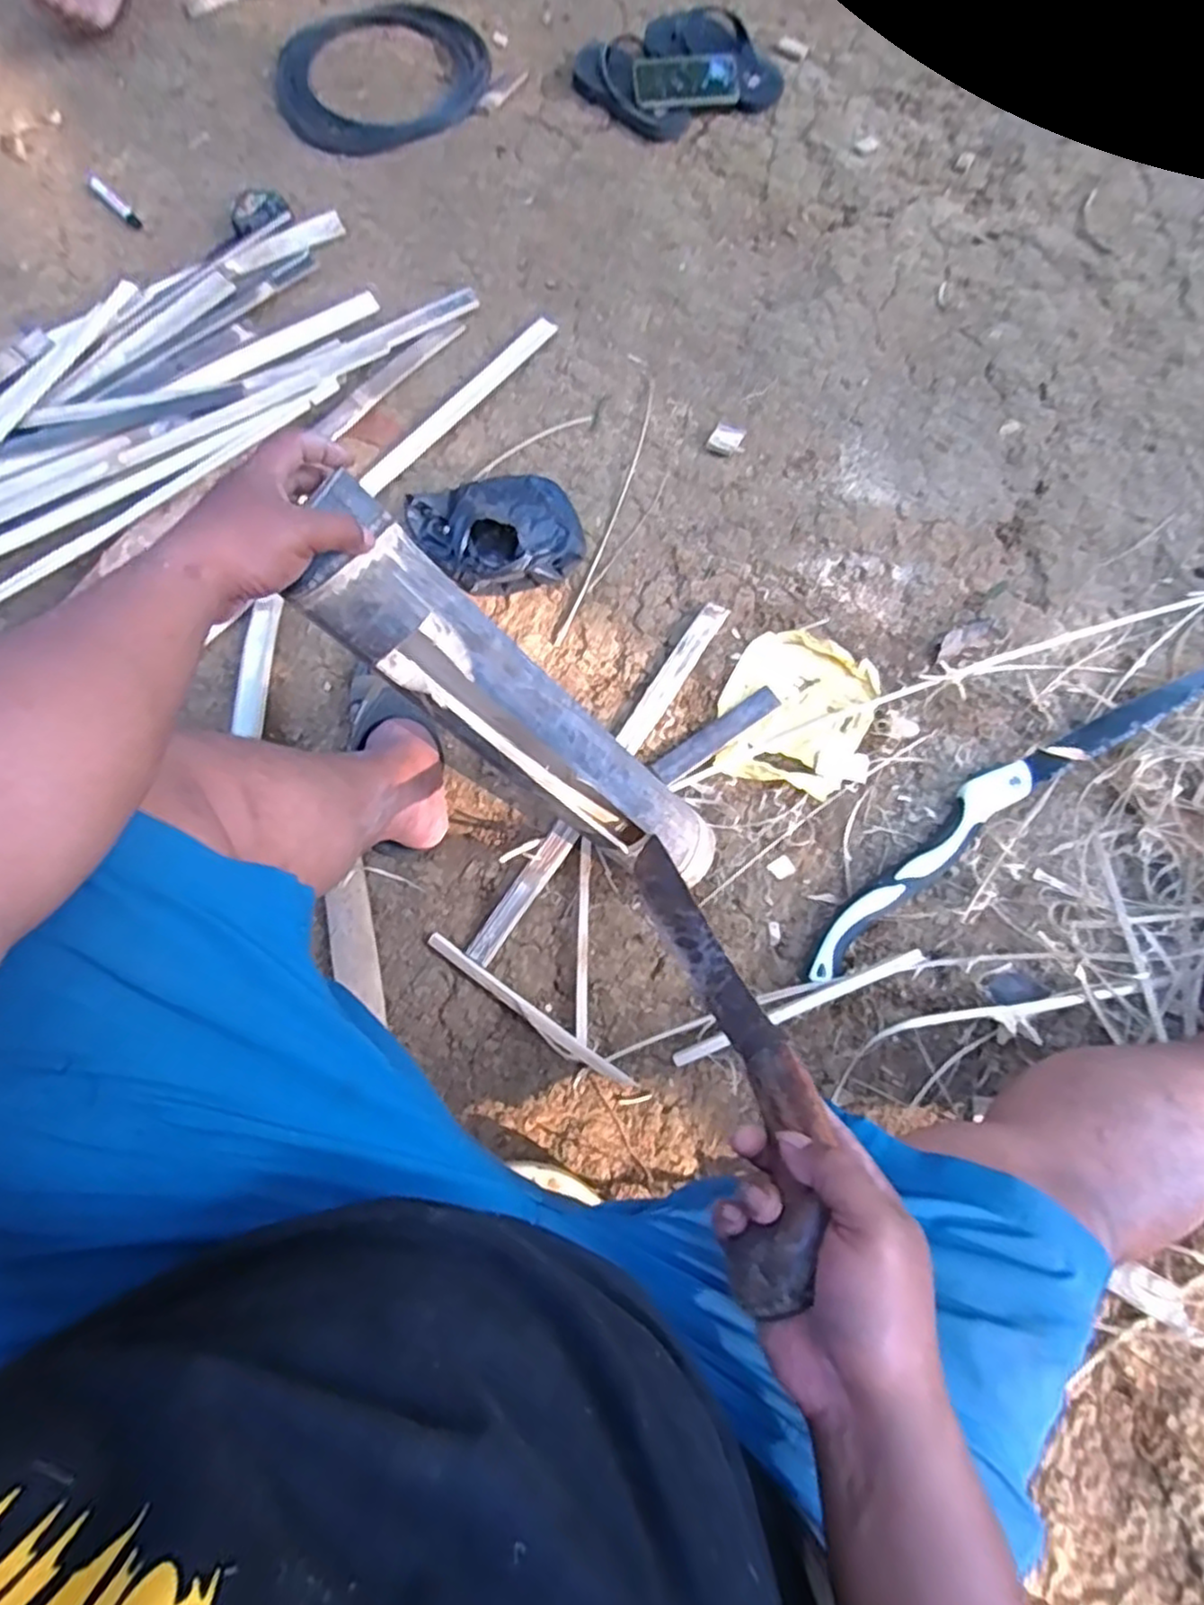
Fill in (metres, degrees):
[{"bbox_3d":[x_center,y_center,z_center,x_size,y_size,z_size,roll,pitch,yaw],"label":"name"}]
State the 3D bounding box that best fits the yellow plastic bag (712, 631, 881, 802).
[{"bbox_3d":[0.222,-0.105,0.819,0.164,0.020,0.181,12,72,5],"label":"yellow plastic bag"}]

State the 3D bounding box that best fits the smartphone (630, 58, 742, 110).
[{"bbox_3d":[0.131,-1.113,1.120,0.165,0.006,0.080,-6,86,-5],"label":"smartphone"}]

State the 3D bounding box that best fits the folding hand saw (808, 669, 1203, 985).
[{"bbox_3d":[0.452,-0.014,0.774,0.610,0.032,0.078,-33,74,-9],"label":"folding hand saw"}]

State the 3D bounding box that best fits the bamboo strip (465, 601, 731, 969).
[{"bbox_3d":[0.004,-0.031,0.806,0.031,0.010,0.483,33,78,9],"label":"bamboo strip"}]

